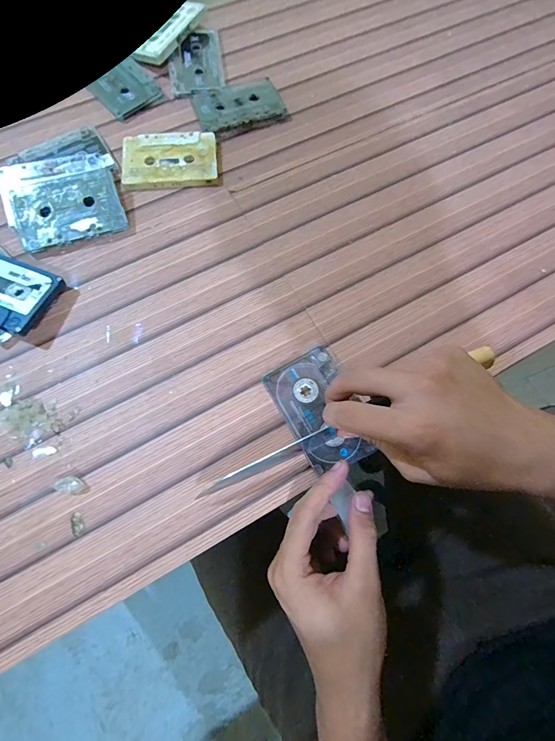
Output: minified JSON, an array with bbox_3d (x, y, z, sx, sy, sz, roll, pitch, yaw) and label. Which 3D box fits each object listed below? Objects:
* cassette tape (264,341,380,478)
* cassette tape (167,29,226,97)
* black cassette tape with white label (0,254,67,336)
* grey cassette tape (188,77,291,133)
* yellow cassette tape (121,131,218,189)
[{"bbox_3d":[0.037,0.032,0.297,0.061,0.008,0.099,-29,75,-10],"label":"cassette tape"},{"bbox_3d":[-0.100,-0.381,0.428,0.063,0.007,0.096,-9,72,-4],"label":"cassette tape"},{"bbox_3d":[-0.257,-0.074,0.321,0.100,0.016,0.063,21,66,5],"label":"black cassette tape with white label"},{"bbox_3d":[-0.045,-0.310,0.410,0.101,0.008,0.071,-21,74,-8],"label":"grey cassette tape"},{"bbox_3d":[-0.116,-0.228,0.380,0.100,0.011,0.063,-4,72,-2],"label":"yellow cassette tape"}]

